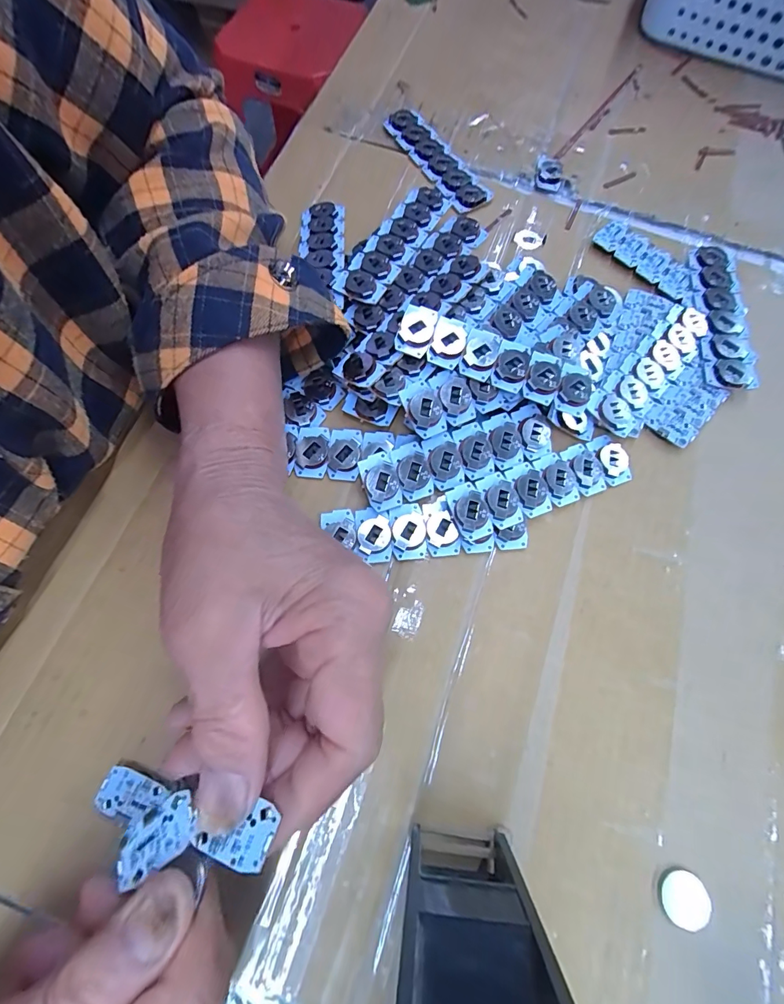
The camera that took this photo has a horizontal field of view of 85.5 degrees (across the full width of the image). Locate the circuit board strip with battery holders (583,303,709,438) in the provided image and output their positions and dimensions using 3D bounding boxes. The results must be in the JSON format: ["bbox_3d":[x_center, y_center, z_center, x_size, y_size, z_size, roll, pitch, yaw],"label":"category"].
[{"bbox_3d":[0.157,-0.081,0.255,0.029,0.008,0.106,42,75,11],"label":"circuit board strip with battery holders"}]

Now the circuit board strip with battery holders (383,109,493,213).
[{"bbox_3d":[0.033,-0.252,0.310,0.027,0.010,0.100,-30,76,-11],"label":"circuit board strip with battery holders"}]

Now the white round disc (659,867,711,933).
[{"bbox_3d":[0.122,0.165,0.176,0.018,0.005,0.019,1,72,-2],"label":"white round disc"}]

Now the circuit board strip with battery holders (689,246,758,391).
[{"bbox_3d":[0.209,-0.118,0.268,0.029,0.009,0.105,5,72,-1],"label":"circuit board strip with battery holders"}]

